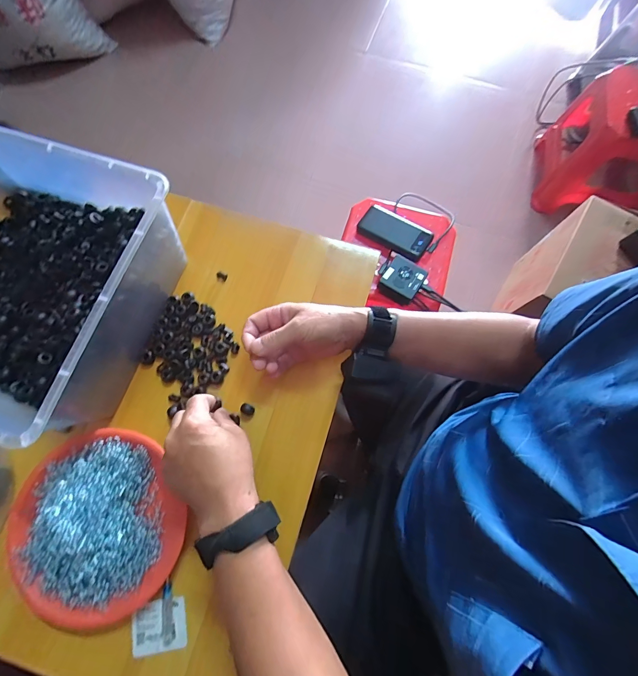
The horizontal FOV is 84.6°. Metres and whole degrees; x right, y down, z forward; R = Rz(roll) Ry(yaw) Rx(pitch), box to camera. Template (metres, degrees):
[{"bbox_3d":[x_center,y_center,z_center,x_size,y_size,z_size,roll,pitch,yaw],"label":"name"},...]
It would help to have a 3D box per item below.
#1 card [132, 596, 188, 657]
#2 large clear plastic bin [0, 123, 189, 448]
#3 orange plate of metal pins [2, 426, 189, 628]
[{"bbox_3d":[-0.182,0.329,0.400,0.059,0.008,0.051,-7,74,-2],"label":"card"},{"bbox_3d":[-0.350,-0.063,0.428,0.295,0.147,0.303,18,75,5],"label":"large clear plastic bin"},{"bbox_3d":[-0.258,0.211,0.397,0.187,0.051,0.194,0,74,0],"label":"orange plate of metal pins"}]

